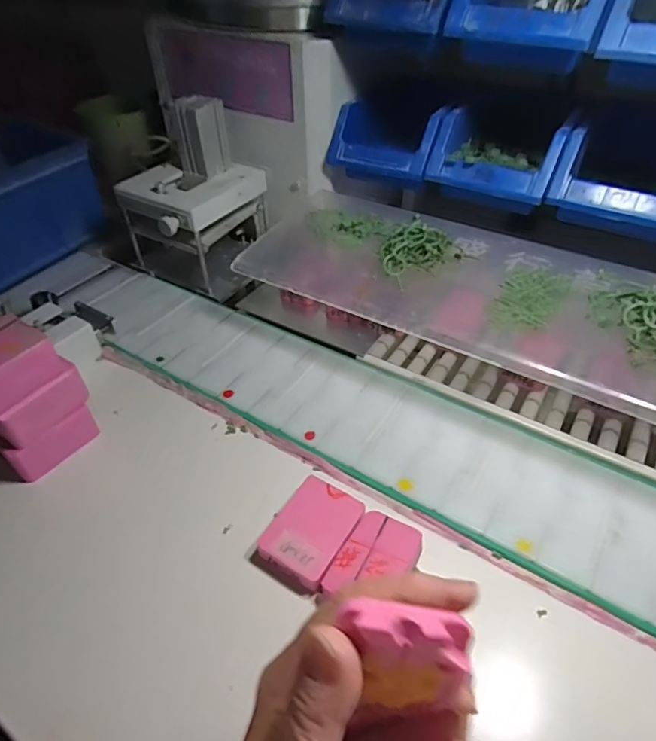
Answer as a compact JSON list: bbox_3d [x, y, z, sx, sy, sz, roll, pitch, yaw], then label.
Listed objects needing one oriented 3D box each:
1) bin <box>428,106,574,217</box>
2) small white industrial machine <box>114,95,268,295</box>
[{"bbox_3d":[0.185,-0.223,0.525,0.124,0.085,0.122,24,50,25],"label":"bin"},{"bbox_3d":[-0.167,-0.217,0.600,0.133,0.179,0.164,24,50,24],"label":"small white industrial machine"}]

